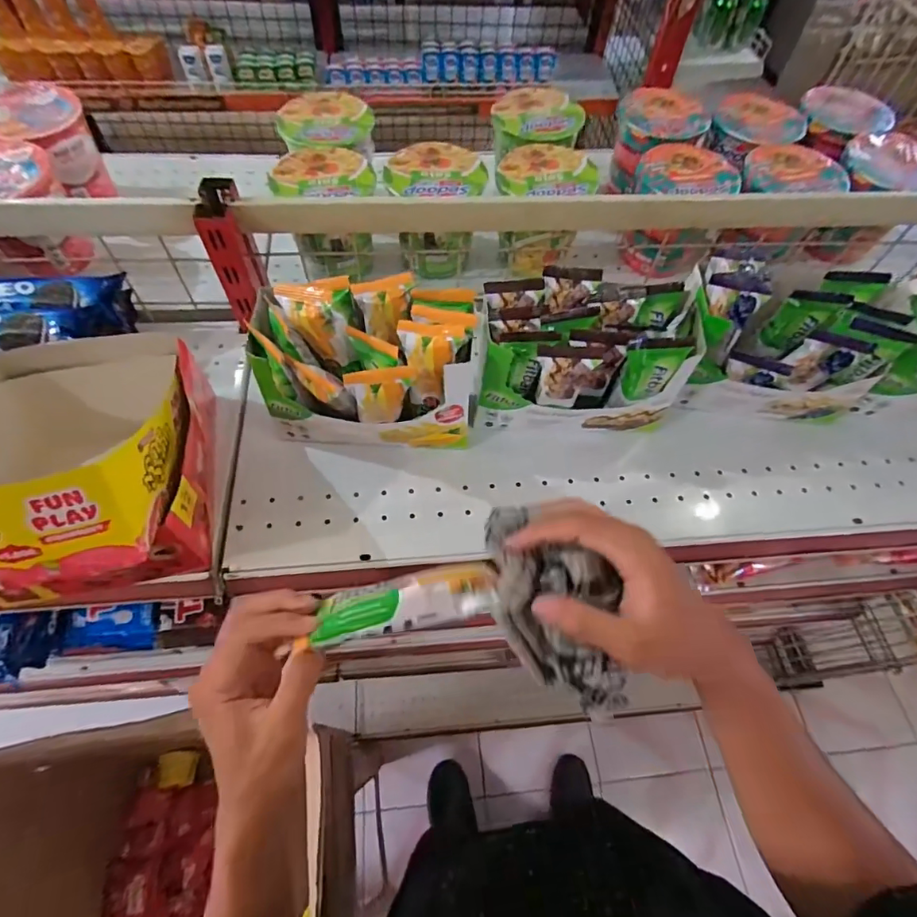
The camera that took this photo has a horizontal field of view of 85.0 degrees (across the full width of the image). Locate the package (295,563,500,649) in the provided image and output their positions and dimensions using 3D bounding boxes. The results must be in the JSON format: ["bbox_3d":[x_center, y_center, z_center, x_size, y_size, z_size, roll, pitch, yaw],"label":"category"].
[{"bbox_3d":[-0.035,0.091,0.319,0.119,0.015,0.035,-10,61,-13],"label":"package"}]

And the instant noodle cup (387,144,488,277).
[{"bbox_3d":[-0.026,-0.282,0.576,0.108,0.108,0.097,-6,60,-6],"label":"instant noodle cup"}]

